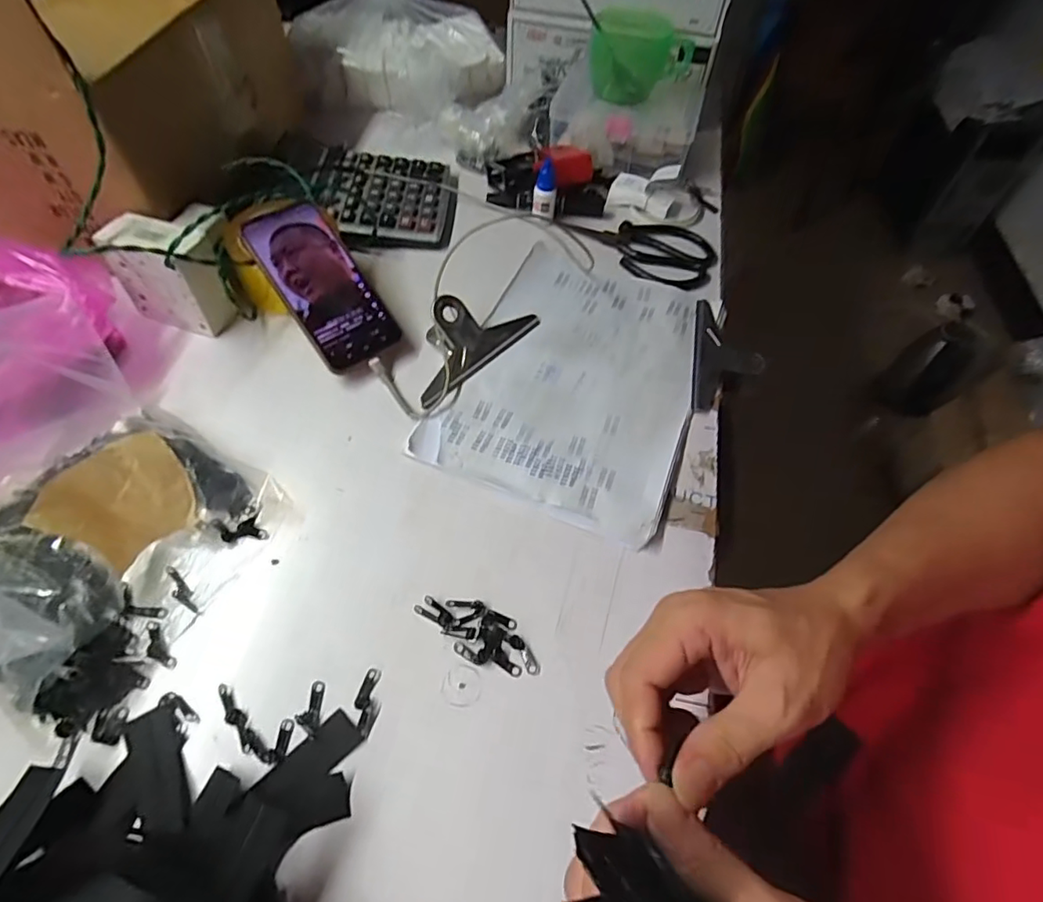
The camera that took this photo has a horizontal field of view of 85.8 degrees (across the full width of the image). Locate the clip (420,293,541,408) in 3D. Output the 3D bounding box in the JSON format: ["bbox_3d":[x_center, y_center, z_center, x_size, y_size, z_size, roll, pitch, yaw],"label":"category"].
[{"bbox_3d":[-0.050,-0.110,0.517,0.148,0.042,0.073,-35,64,-23],"label":"clip"}]

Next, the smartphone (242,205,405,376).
[{"bbox_3d":[-0.180,-0.152,0.508,0.074,0.012,0.158,-33,88,-22],"label":"smartphone"}]

